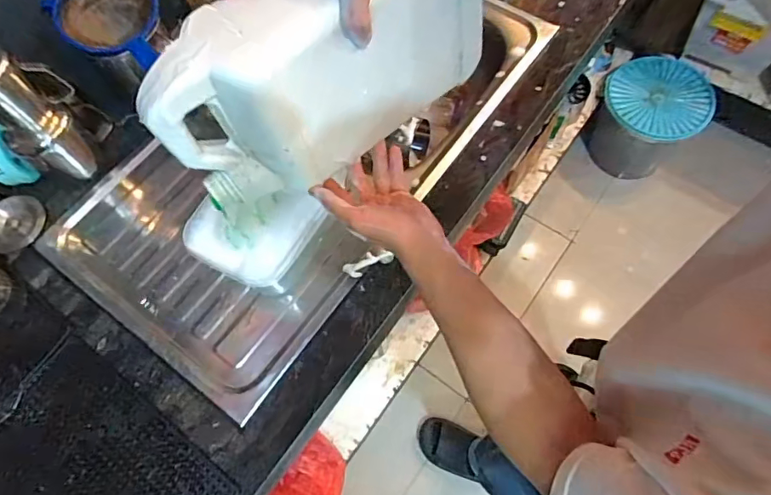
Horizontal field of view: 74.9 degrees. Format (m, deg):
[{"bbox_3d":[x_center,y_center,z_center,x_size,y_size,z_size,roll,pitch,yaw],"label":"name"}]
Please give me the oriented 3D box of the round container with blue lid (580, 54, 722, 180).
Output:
[{"bbox_3d":[0.837,-0.399,1.661,0.313,0.316,0.319,-1,67,2],"label":"round container with blue lid"}]

